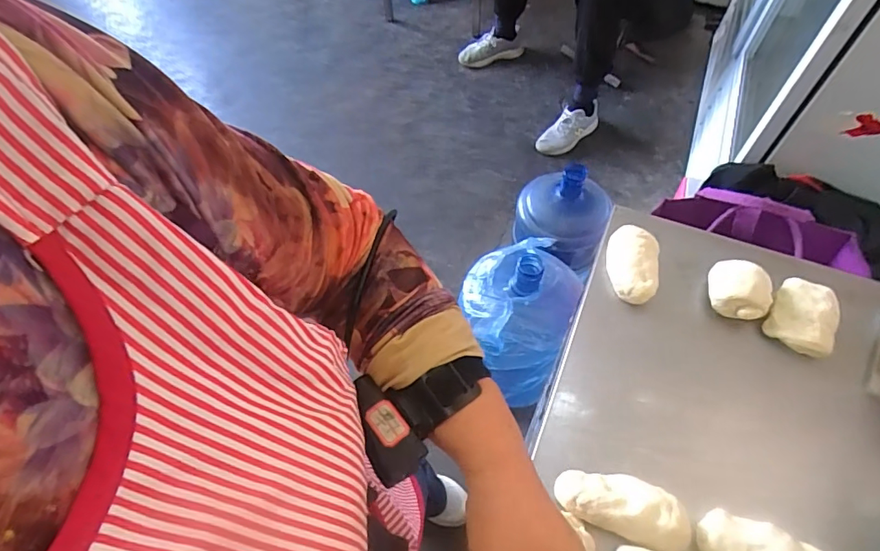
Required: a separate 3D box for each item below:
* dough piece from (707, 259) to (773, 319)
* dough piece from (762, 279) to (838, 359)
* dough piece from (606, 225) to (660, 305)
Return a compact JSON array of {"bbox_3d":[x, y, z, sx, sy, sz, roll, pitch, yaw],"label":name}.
[{"bbox_3d":[0.336,0.016,0.553,0.059,0.052,0.061,17,62,12],"label":"dough piece"},{"bbox_3d":[0.394,0.041,0.538,0.061,0.044,0.081,22,63,14],"label":"dough piece"},{"bbox_3d":[0.228,-0.013,0.586,0.055,0.037,0.095,11,61,8],"label":"dough piece"}]

